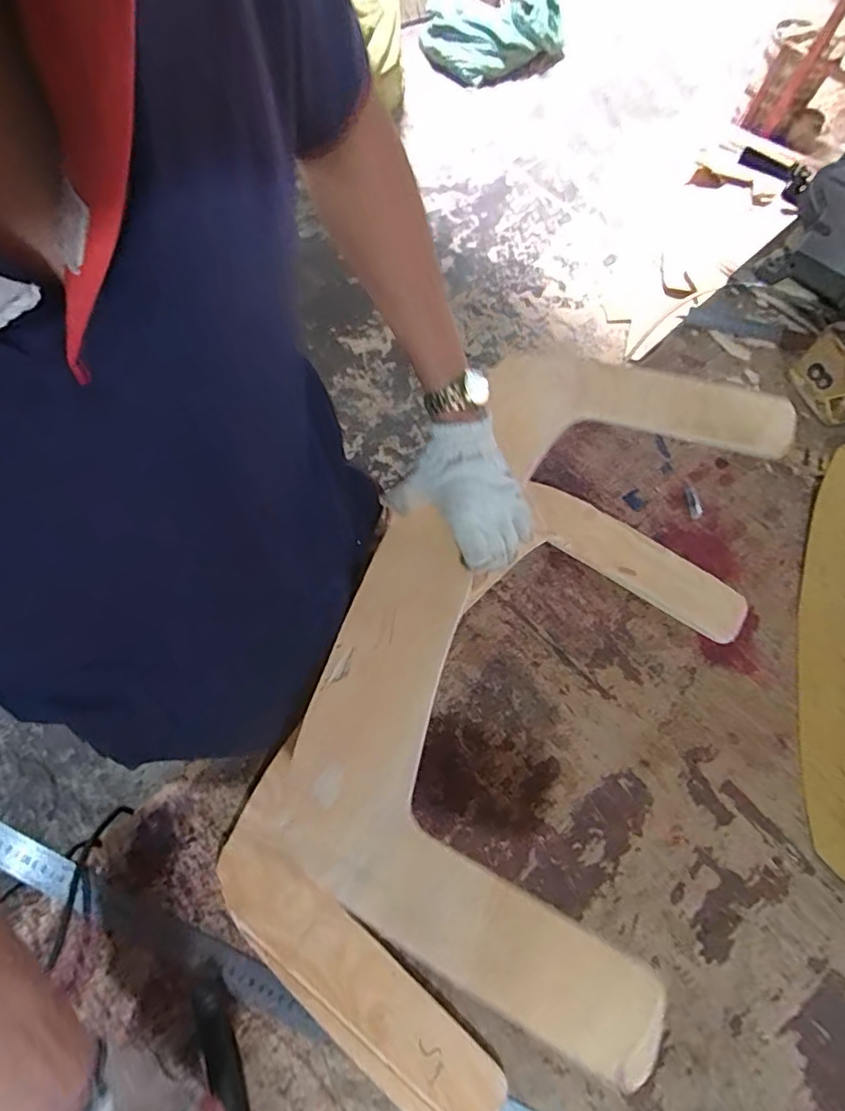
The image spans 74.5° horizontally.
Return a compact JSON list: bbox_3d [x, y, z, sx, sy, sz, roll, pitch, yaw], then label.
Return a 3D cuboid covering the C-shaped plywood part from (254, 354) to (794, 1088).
[{"bbox_3d":[0.114,0.044,0.522,0.337,0.034,0.604,19,70,17],"label":"C-shaped plywood part"}]

